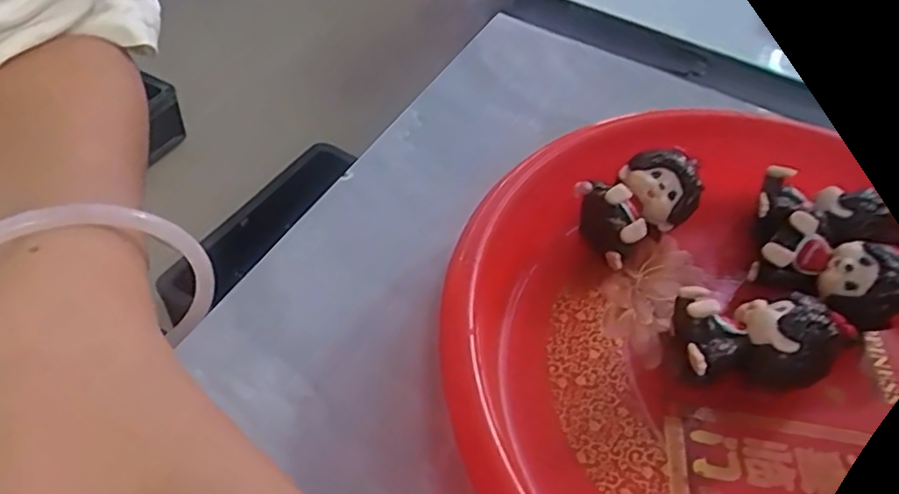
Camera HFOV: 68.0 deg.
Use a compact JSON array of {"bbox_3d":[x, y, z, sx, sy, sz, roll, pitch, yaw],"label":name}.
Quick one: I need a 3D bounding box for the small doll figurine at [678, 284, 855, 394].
[{"bbox_3d":[0.079,0.025,0.171,0.041,0.025,0.018,2,49,-3],"label":"small doll figurine"}]

